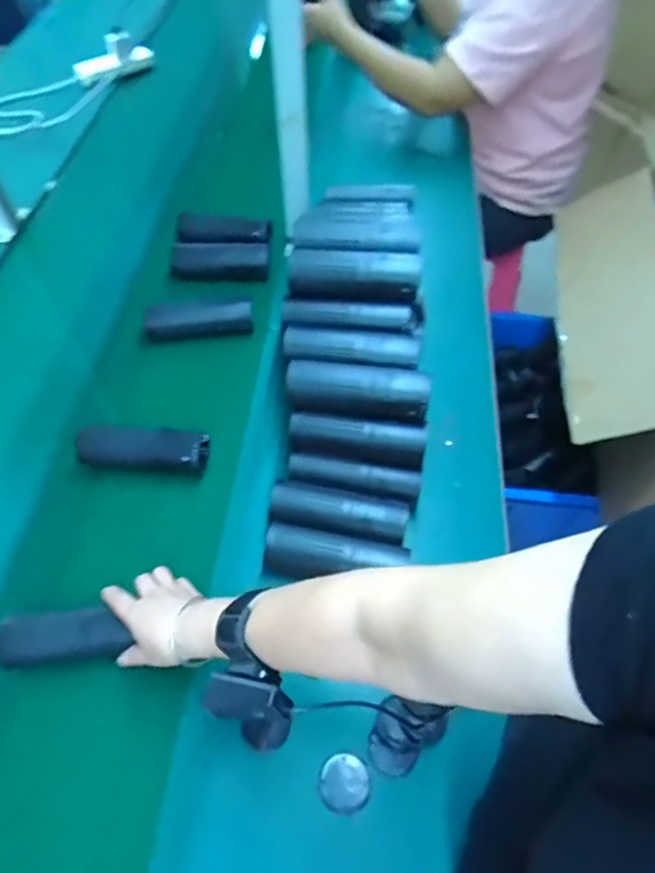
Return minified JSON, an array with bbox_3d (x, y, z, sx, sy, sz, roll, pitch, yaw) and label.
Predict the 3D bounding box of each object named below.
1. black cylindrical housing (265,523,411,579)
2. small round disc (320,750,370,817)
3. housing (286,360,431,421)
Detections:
[{"bbox_3d":[0.008,0.139,0.631,0.160,0.049,0.054,9,56,5],"label":"black cylindrical housing"},{"bbox_3d":[0.017,0.338,0.542,0.049,0.012,0.049,0,56,-1],"label":"small round disc"},{"bbox_3d":[0.033,-0.056,0.640,0.162,0.042,0.052,8,56,5],"label":"housing"}]

